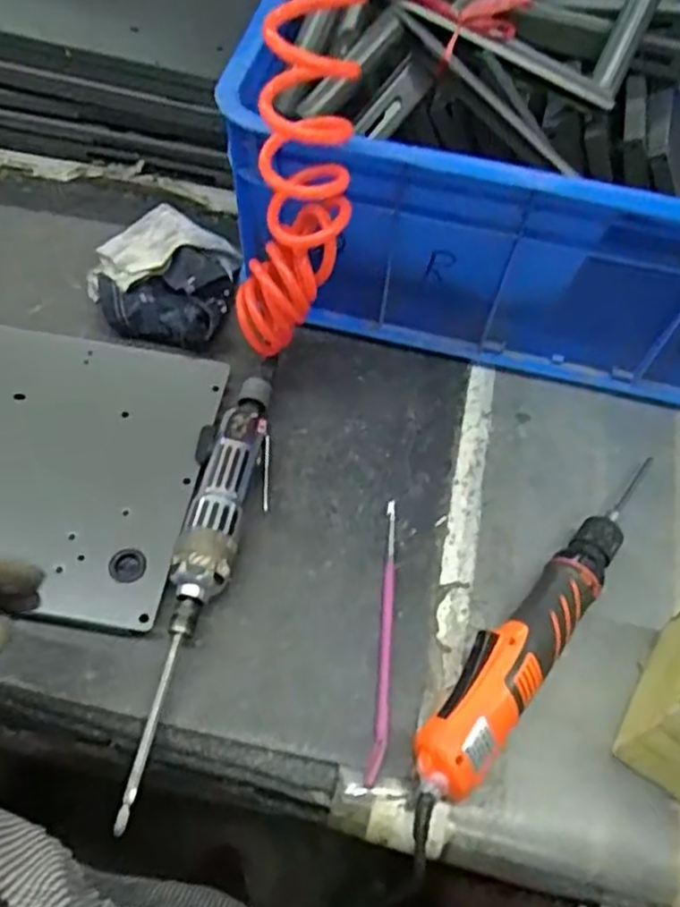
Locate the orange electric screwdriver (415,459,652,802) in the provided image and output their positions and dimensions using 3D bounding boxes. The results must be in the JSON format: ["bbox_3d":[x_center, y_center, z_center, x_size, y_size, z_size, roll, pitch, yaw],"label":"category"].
[{"bbox_3d":[0.147,0.106,0.491,0.048,0.039,0.290,37,65,17],"label":"orange electric screwdriver"}]

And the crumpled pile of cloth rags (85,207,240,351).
[{"bbox_3d":[-0.156,-0.160,0.622,0.123,0.039,0.129,1,60,-2],"label":"crumpled pile of cloth rags"}]

